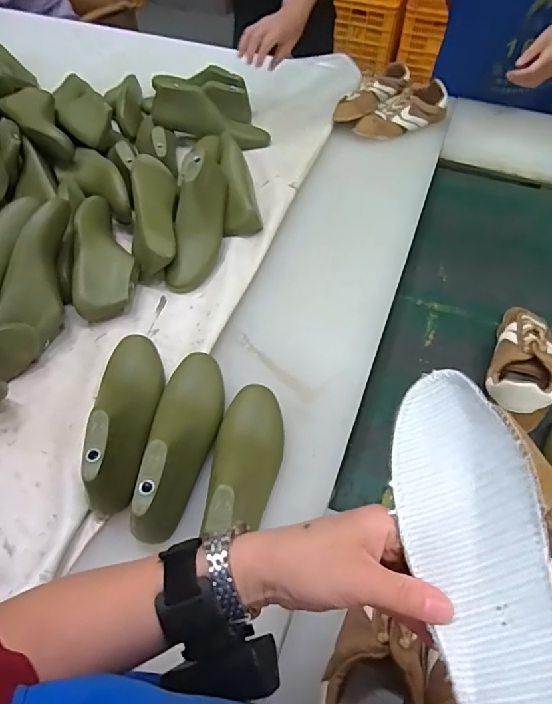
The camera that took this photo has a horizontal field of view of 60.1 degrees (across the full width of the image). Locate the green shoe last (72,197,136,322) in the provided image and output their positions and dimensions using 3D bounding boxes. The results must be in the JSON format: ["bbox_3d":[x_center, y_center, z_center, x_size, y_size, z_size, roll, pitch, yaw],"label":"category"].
[{"bbox_3d":[-0.275,-0.162,0.772,0.089,0.058,0.231,-8,55,-6],"label":"green shoe last"}]

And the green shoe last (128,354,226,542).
[{"bbox_3d":[-0.110,0.099,0.575,0.074,0.086,0.250,3,55,1],"label":"green shoe last"}]

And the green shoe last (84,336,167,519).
[{"bbox_3d":[-0.189,0.068,0.594,0.080,0.073,0.261,-1,41,-4],"label":"green shoe last"}]

